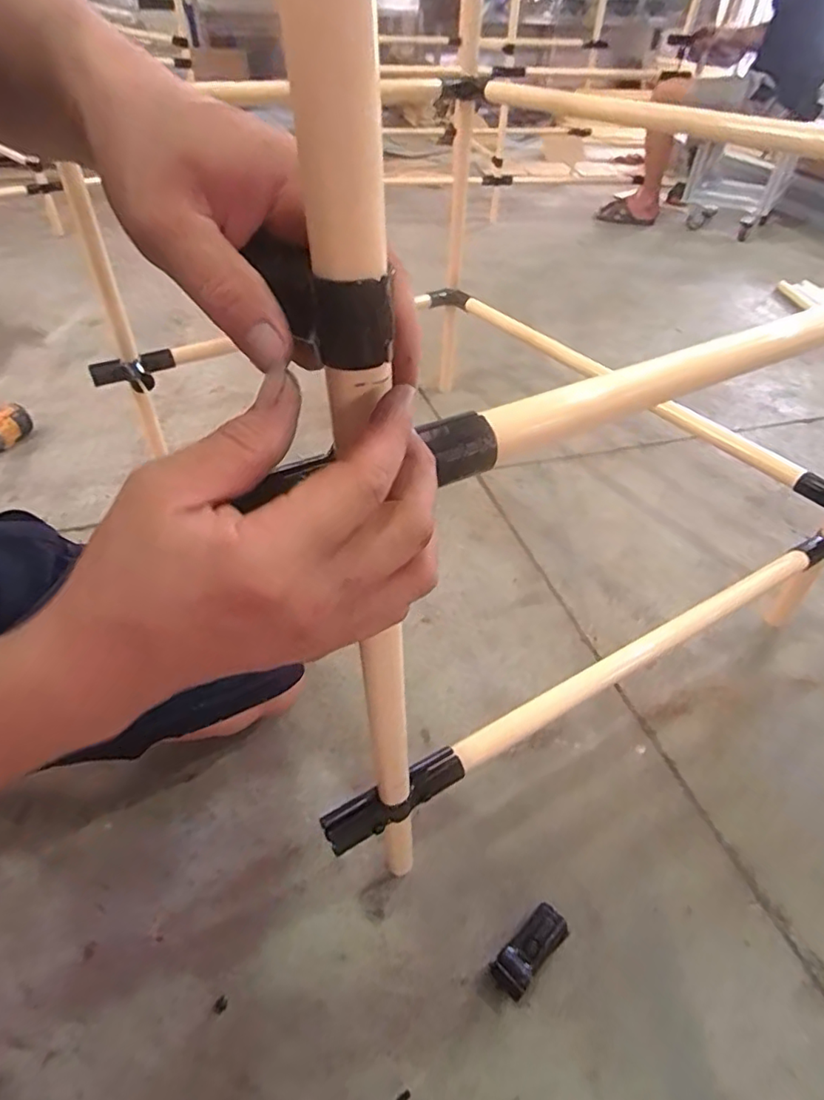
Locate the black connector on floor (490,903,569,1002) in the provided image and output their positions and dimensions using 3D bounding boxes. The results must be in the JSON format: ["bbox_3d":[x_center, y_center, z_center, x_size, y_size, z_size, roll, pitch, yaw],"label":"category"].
[{"bbox_3d":[0.114,0.386,0.546,0.081,0.026,0.034,-32,55,-31],"label":"black connector on floor"}]

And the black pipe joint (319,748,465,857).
[{"bbox_3d":[-0.014,0.220,0.497,0.129,0.031,0.029,-20,48,-22],"label":"black pipe joint"}]

